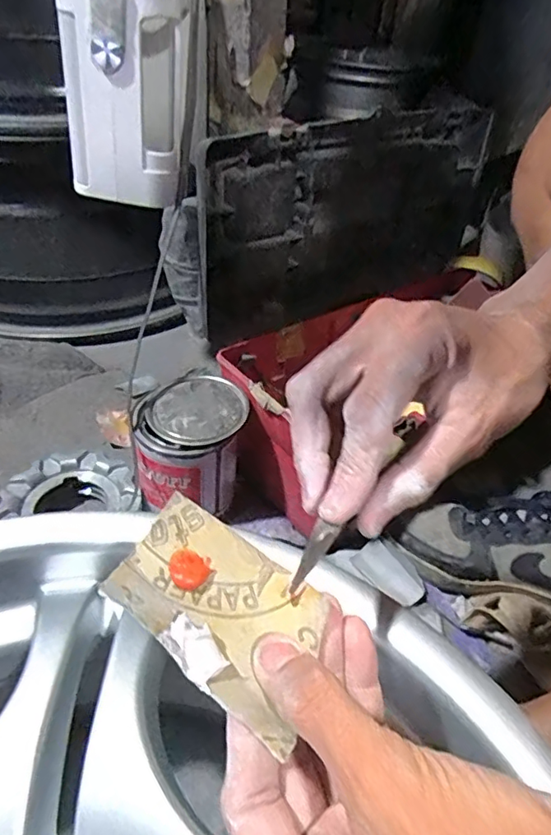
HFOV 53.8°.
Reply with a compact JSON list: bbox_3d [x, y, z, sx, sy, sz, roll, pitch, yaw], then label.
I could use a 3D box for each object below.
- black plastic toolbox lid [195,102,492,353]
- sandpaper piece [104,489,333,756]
[{"bbox_3d":[0.082,-0.227,0.629,0.395,0.222,0.041,-23,49,-29],"label":"black plastic toolbox lid"},{"bbox_3d":[-0.020,0.069,0.201,0.079,0.019,0.054,34,55,5],"label":"sandpaper piece"}]

